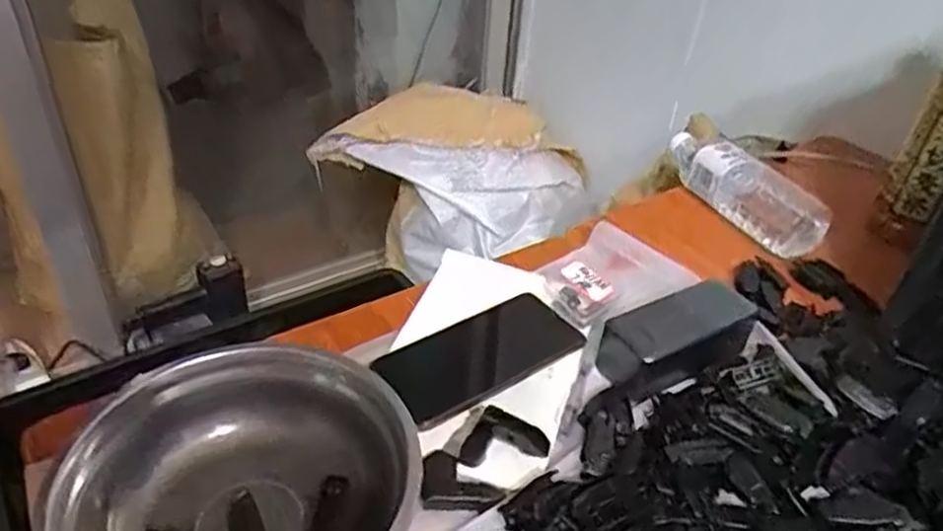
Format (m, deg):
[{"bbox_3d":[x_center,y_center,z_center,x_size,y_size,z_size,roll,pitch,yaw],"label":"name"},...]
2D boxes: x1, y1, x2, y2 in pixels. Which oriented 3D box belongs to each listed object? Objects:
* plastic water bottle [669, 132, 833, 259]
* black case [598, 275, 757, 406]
[{"bbox_3d":[0.288,-0.082,0.738,0.051,0.061,0.198,-17,41,-27],"label":"plastic water bottle"},{"bbox_3d":[0.164,0.055,0.558,0.126,0.045,0.060,-17,41,-27],"label":"black case"}]

